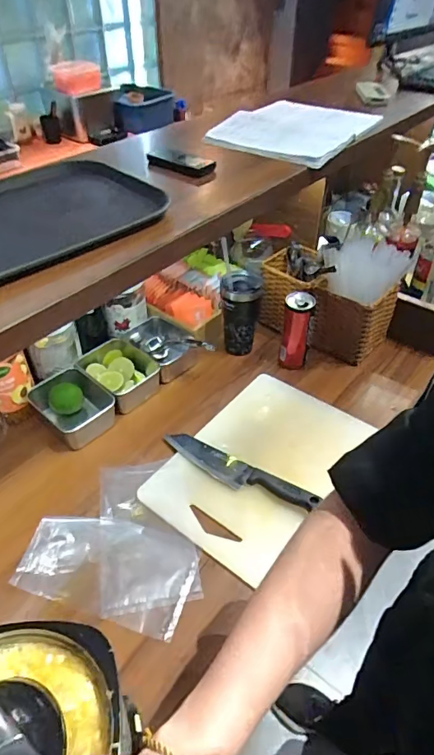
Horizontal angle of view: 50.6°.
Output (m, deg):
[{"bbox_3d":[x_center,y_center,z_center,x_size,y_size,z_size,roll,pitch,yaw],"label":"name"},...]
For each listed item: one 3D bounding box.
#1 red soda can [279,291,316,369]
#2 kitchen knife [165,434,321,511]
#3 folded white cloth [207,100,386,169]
[{"bbox_3d":[0.151,-0.086,0.878,0.052,0.145,0.056,0,43,0],"label":"red soda can"},{"bbox_3d":[0.027,0.144,0.719,0.263,0.015,0.049,26,49,25],"label":"kitchen knife"},{"bbox_3d":[0.161,-0.501,0.919,0.239,0.025,0.323,25,48,24],"label":"folded white cloth"}]

